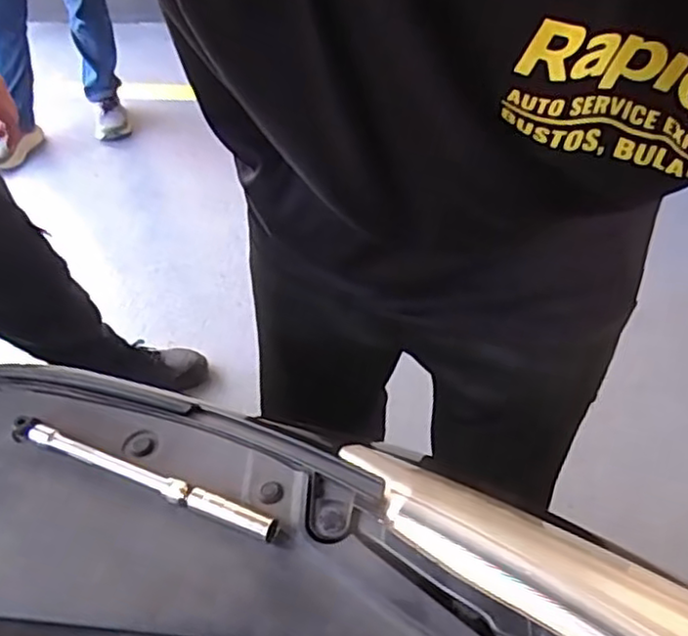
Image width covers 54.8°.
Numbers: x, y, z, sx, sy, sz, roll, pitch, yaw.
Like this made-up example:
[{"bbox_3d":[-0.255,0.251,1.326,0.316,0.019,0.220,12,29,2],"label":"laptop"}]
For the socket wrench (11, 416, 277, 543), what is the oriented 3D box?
[{"bbox_3d":[-0.164,0.118,0.516,0.256,0.022,0.020,16,48,20],"label":"socket wrench"}]

